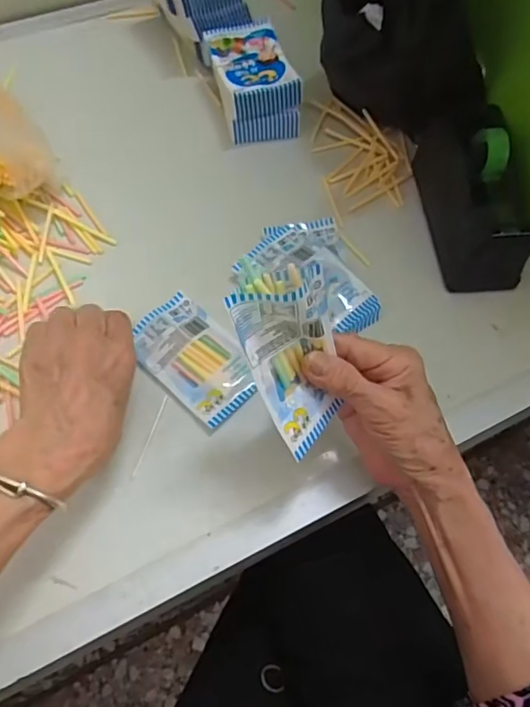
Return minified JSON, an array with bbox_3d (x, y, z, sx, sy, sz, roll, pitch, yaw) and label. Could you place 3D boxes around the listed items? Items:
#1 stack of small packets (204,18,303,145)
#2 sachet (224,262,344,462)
[{"bbox_3d":[-0.014,-0.271,0.535,0.071,0.050,0.116,-11,63,-8],"label":"stack of small packets"},{"bbox_3d":[0.015,0.005,0.303,0.053,0.101,0.026,-18,25,-11],"label":"sachet"}]

